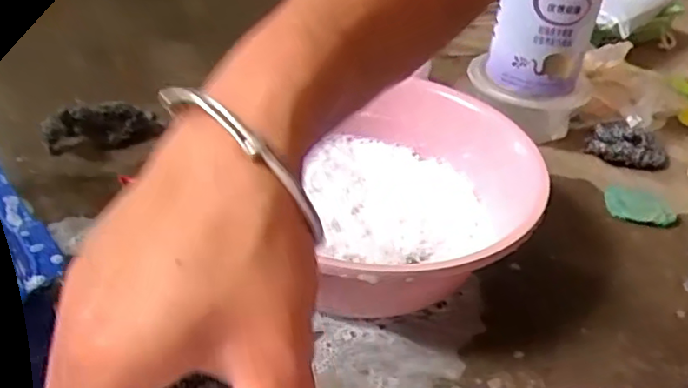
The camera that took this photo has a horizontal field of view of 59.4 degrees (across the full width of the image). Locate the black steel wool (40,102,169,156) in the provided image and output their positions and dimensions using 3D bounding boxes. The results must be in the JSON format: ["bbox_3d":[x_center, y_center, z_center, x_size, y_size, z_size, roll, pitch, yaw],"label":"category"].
[{"bbox_3d":[-0.316,-0.087,0.787,0.139,0.066,0.023,-17,42,-27],"label":"black steel wool"}]

